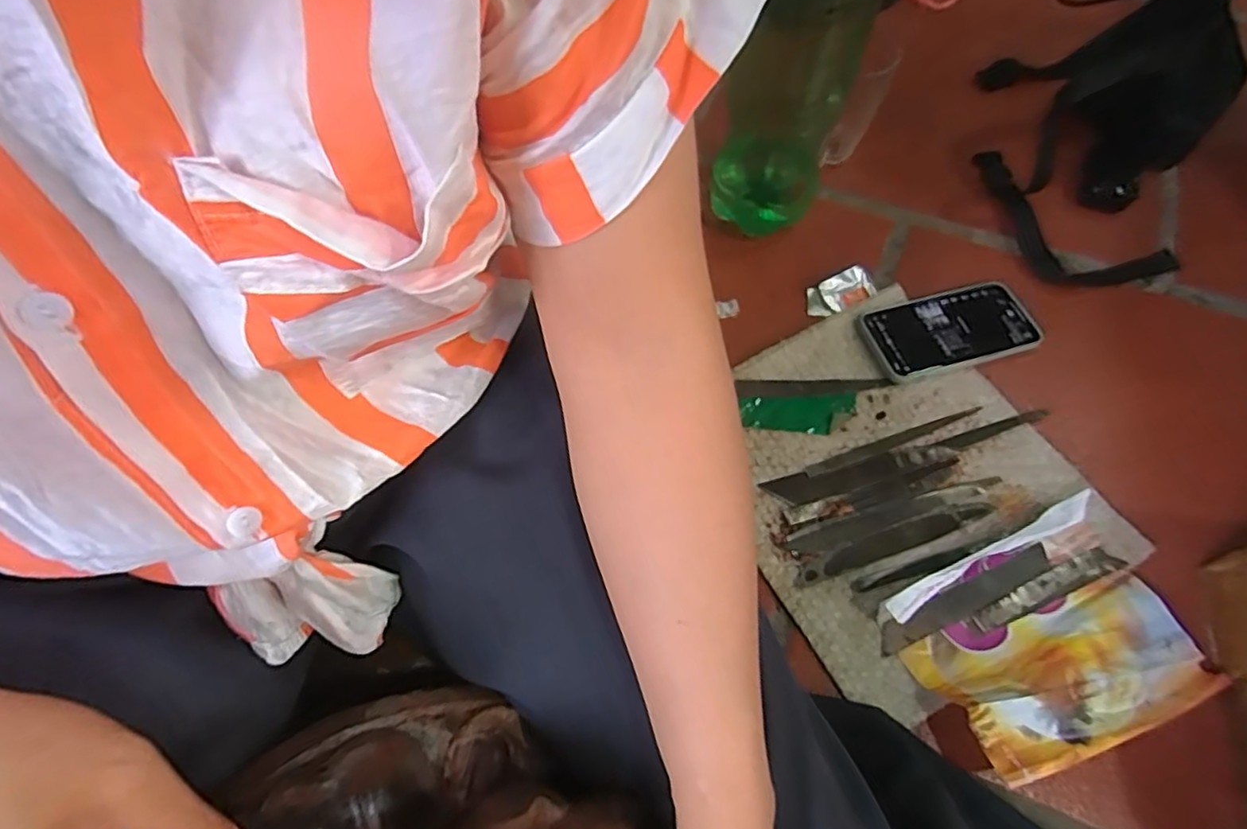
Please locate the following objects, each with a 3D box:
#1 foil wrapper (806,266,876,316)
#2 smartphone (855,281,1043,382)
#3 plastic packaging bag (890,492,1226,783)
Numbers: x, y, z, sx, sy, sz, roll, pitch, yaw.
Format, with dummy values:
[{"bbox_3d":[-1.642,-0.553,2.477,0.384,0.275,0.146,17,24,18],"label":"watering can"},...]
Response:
[{"bbox_3d":[0.213,-0.121,0.628,0.067,0.010,0.038,-23,64,-11],"label":"foil wrapper"},{"bbox_3d":[0.304,-0.081,0.599,0.154,0.015,0.085,-17,63,-8],"label":"smartphone"},{"bbox_3d":[0.310,0.163,0.464,0.194,0.036,0.144,-22,63,-11],"label":"plastic packaging bag"}]

